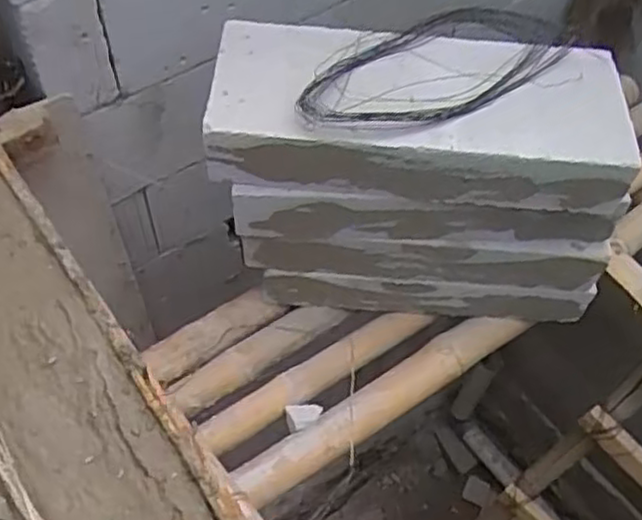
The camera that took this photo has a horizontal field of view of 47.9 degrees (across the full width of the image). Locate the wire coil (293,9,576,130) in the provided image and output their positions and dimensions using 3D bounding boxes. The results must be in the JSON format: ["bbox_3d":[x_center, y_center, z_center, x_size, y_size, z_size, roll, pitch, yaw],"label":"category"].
[{"bbox_3d":[0.154,-0.240,0.922,0.402,0.045,0.151,-21,59,-17],"label":"wire coil"}]

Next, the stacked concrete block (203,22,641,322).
[{"bbox_3d":[0.138,-0.114,1.063,0.559,0.391,0.206,4,55,0],"label":"stacked concrete block"}]

